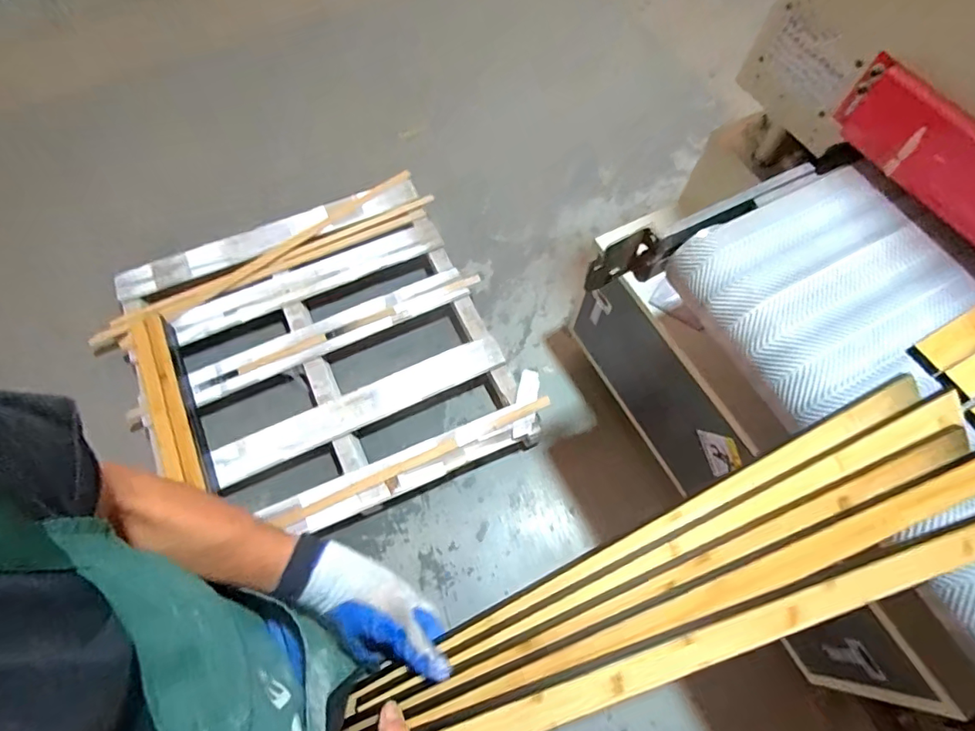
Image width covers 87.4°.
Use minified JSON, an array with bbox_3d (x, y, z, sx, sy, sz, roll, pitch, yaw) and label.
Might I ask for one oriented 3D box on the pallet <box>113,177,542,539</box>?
[{"bbox_3d":[-0.529,-0.063,1.541,1.023,0.153,1.102,-21,68,-13],"label":"pallet"}]

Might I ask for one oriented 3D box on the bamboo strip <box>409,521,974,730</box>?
[{"bbox_3d":[0.230,0.249,0.474,0.701,0.013,0.046,-15,88,-8],"label":"bamboo strip"}]

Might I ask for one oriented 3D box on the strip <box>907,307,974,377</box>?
[{"bbox_3d":[0.595,-0.044,0.624,0.174,0.011,0.042,-26,69,-14],"label":"strip"}]

